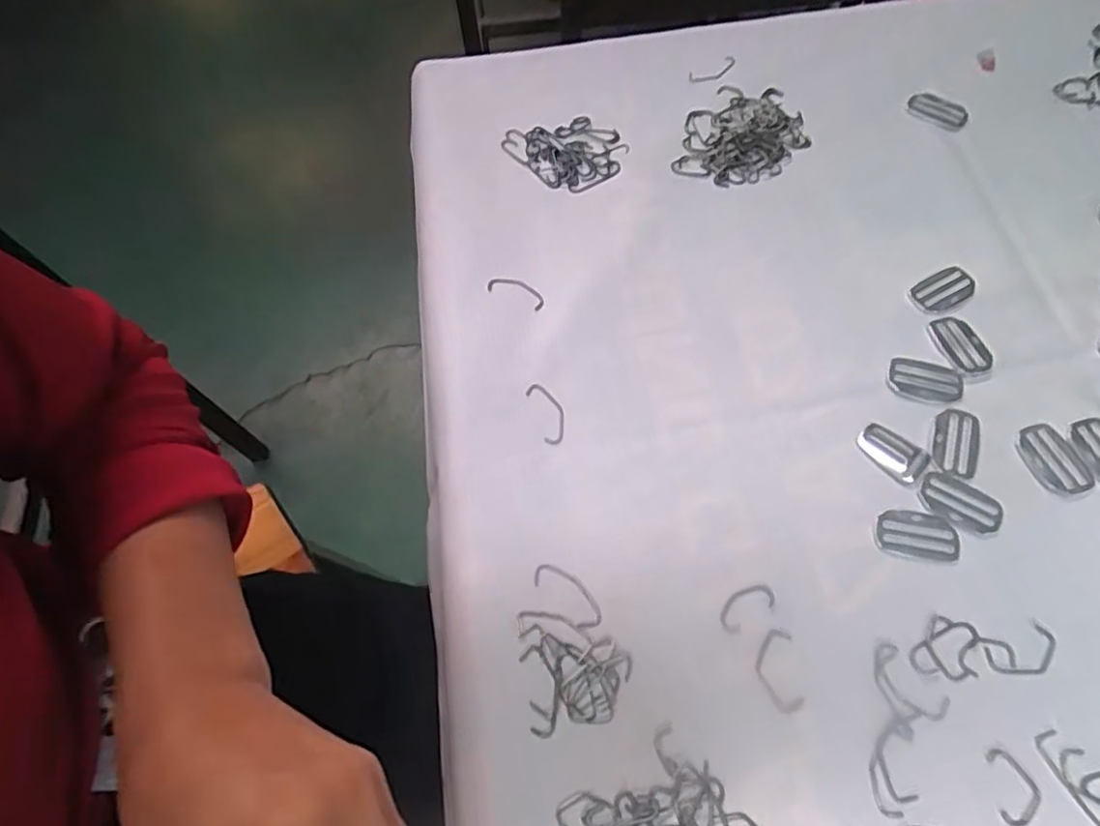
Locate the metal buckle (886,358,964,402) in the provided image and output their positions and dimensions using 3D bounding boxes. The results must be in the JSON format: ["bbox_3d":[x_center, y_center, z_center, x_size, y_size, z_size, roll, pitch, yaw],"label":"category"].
[{"bbox_3d":[0.244,-0.021,0.402,0.044,0.004,0.028,12,66,8],"label":"metal buckle"}]

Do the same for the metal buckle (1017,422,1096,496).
[{"bbox_3d":[0.307,0.028,0.377,0.032,0.004,0.046,-15,65,-4],"label":"metal buckle"}]

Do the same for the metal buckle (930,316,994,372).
[{"bbox_3d":[0.275,-0.046,0.413,0.027,0.004,0.044,-15,65,-4],"label":"metal buckle"}]

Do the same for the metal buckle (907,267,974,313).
[{"bbox_3d":[0.278,-0.087,0.435,0.044,0.004,0.028,-25,66,-9],"label":"metal buckle"}]

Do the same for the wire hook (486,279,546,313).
[{"bbox_3d":[-0.024,-0.089,0.448,0.041,0.005,0.018,22,68,13],"label":"wire hook"}]

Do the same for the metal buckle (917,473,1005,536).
[{"bbox_3d":[0.245,0.053,0.369,0.046,0.004,0.028,26,69,14],"label":"metal buckle"}]

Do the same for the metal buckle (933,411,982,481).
[{"bbox_3d":[0.255,0.018,0.386,0.027,0.004,0.045,15,66,10],"label":"metal buckle"}]

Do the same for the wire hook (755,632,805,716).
[{"bbox_3d":[0.125,0.141,0.338,0.022,0.004,0.041,-6,64,0],"label":"wire hook"}]

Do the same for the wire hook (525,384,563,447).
[{"bbox_3d":[-0.001,0.000,0.408,0.019,0.004,0.044,-19,65,-6],"label":"wire hook"}]

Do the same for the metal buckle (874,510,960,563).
[{"bbox_3d":[0.216,0.072,0.363,0.047,0.004,0.028,6,65,6],"label":"metal buckle"}]

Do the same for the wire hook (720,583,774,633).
[{"bbox_3d":[0.112,0.110,0.353,0.035,0.004,0.016,-34,68,-13],"label":"wire hook"}]

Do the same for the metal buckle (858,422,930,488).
[{"bbox_3d":[0.214,0.024,0.385,0.041,0.004,0.025,39,72,19],"label":"metal buckle"}]

